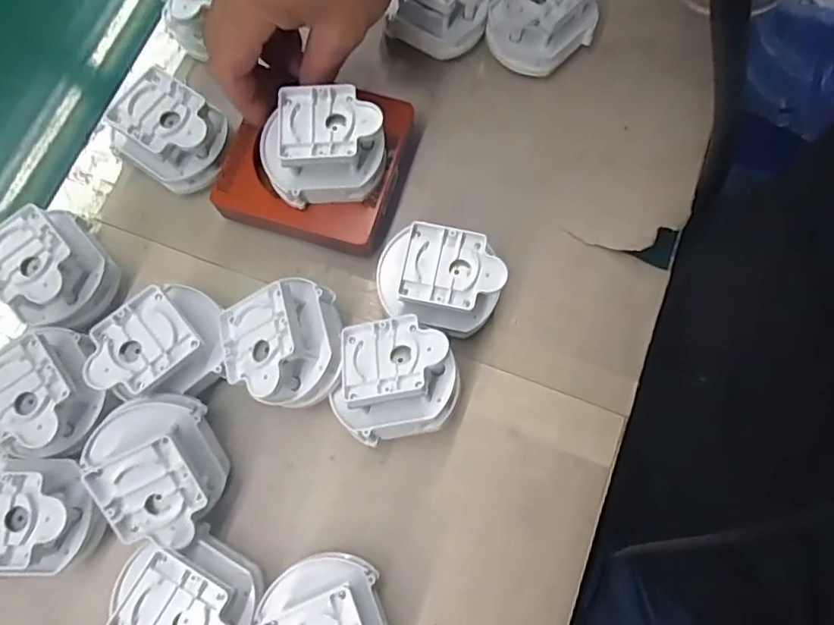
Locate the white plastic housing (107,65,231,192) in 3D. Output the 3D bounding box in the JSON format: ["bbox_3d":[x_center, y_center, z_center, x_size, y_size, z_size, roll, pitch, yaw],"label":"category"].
[{"bbox_3d":[-0.148,-0.108,0.353,0.057,0.051,0.062,30,77,8],"label":"white plastic housing"}]

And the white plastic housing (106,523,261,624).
[{"bbox_3d":[-0.113,0.143,0.285,0.067,0.047,0.051,36,78,9],"label":"white plastic housing"}]

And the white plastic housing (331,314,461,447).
[{"bbox_3d":[-0.013,0.035,0.311,0.067,0.057,0.064,-13,75,-4],"label":"white plastic housing"}]

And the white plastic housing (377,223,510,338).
[{"bbox_3d":[0.014,-0.018,0.329,0.069,0.049,0.055,15,75,4],"label":"white plastic housing"}]

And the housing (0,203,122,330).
[{"bbox_3d":[-0.207,-0.022,0.330,0.053,0.050,0.061,-38,78,-10],"label":"housing"}]

